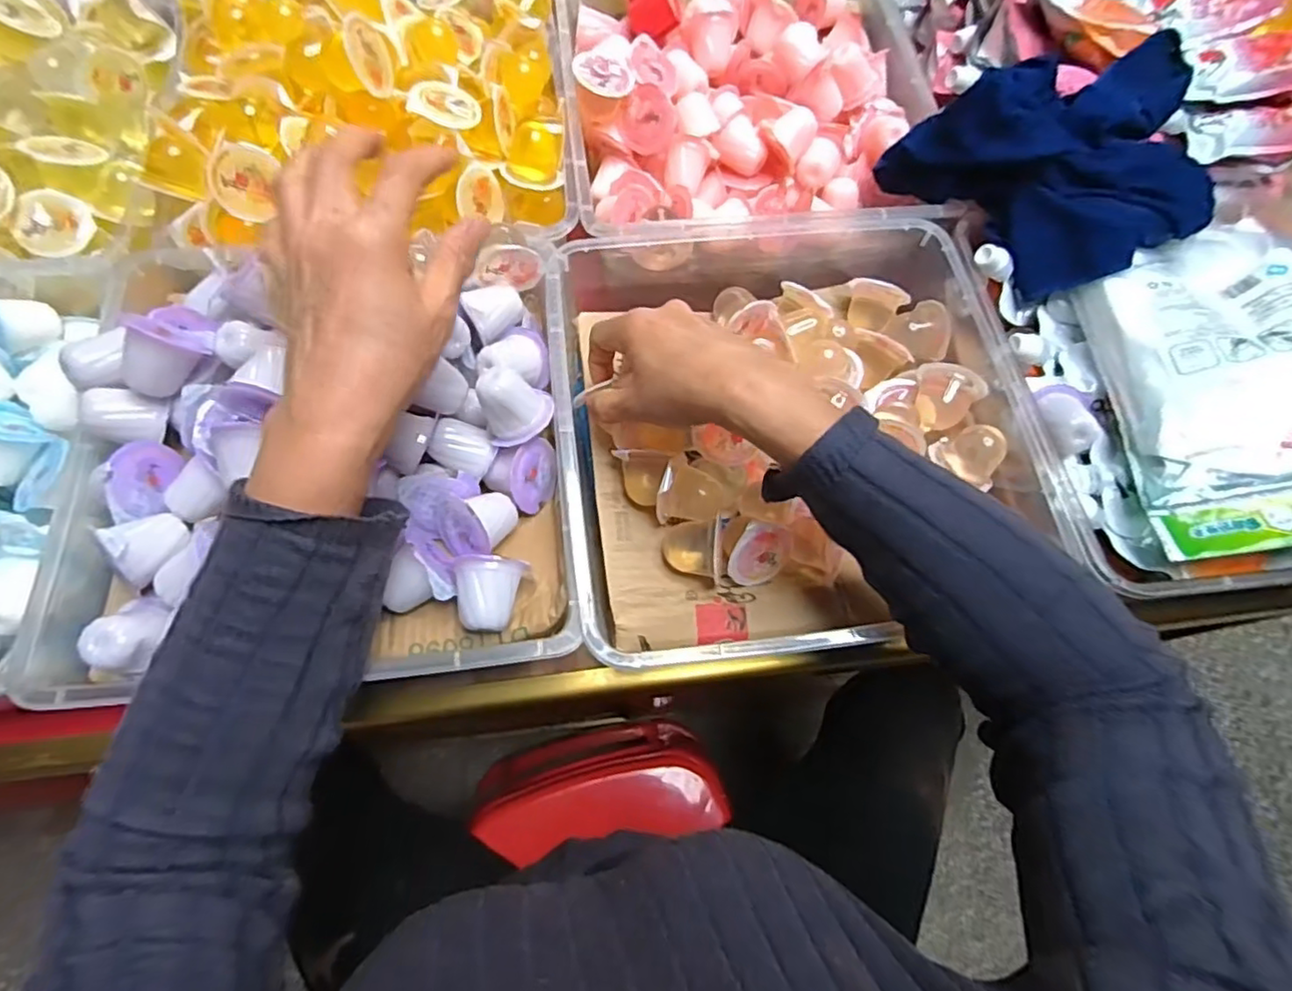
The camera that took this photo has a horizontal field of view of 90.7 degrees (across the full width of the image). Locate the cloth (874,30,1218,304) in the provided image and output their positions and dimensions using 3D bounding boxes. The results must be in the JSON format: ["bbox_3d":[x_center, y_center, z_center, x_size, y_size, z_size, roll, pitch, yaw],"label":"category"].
[{"bbox_3d":[0.313,-0.247,0.467,0.175,0.078,0.175,-28,72,-12],"label":"cloth"}]

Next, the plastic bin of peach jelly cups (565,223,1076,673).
[{"bbox_3d":[0.101,-0.055,0.452,0.314,0.071,0.323,-5,69,-4],"label":"plastic bin of peach jelly cups"}]

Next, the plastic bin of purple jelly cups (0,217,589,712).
[{"bbox_3d":[-0.195,-0.031,0.390,0.288,0.076,0.280,-4,69,-4],"label":"plastic bin of purple jelly cups"}]

